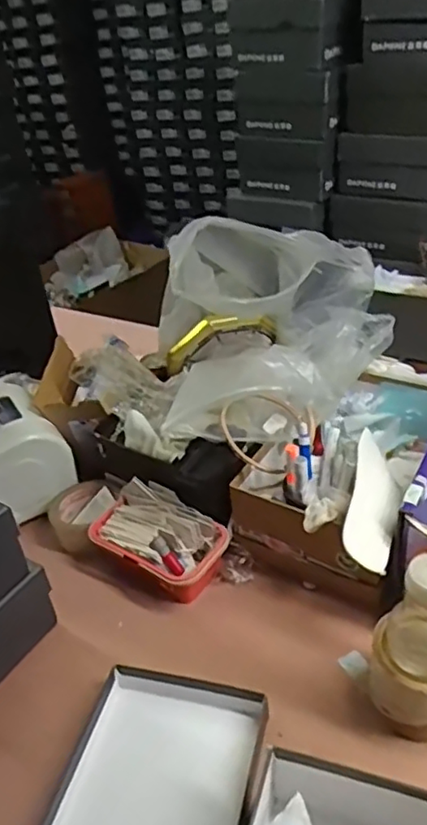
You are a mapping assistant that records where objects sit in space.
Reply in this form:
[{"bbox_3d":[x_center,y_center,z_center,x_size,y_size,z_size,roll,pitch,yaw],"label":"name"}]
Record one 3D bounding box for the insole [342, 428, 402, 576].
[{"bbox_3d":[0.164,0.087,0.660,0.051,0.020,0.166,31,49,-8],"label":"insole"}]

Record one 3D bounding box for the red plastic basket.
[{"bbox_3d":[-0.068,0.156,0.766,0.165,0.064,0.097,18,42,31],"label":"red plastic basket"}]

